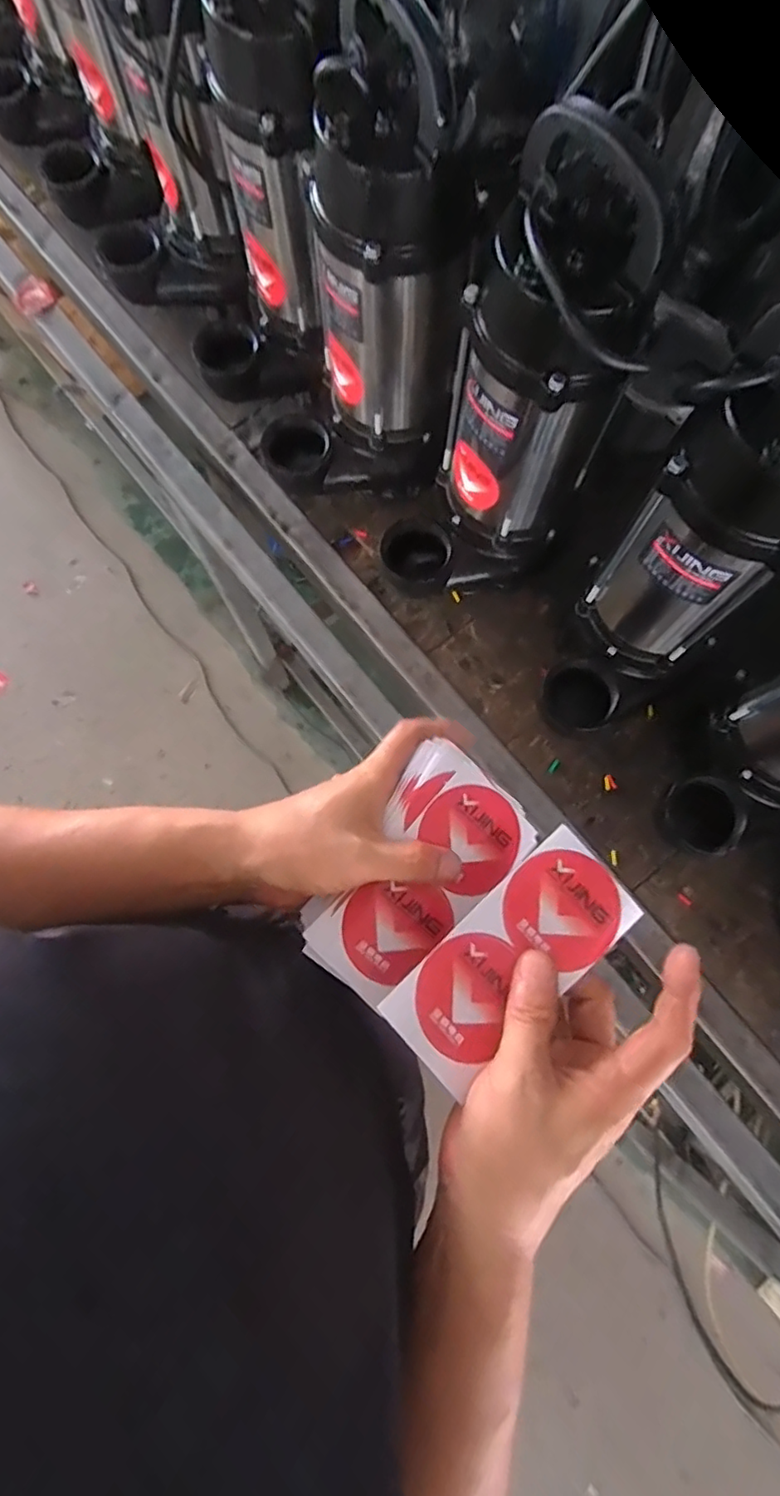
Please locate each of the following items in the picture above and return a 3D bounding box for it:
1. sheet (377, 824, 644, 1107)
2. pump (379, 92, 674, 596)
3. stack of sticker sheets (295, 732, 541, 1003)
[{"bbox_3d":[0.070,0.117,0.333,0.145,0.010,0.067,-42,85,-10],"label":"sheet"},{"bbox_3d":[0.090,-0.257,0.488,0.147,0.324,0.176,25,77,5],"label":"pump"},{"bbox_3d":[0.017,0.078,0.364,0.085,0.018,0.150,38,81,8],"label":"stack of sticker sheets"}]

